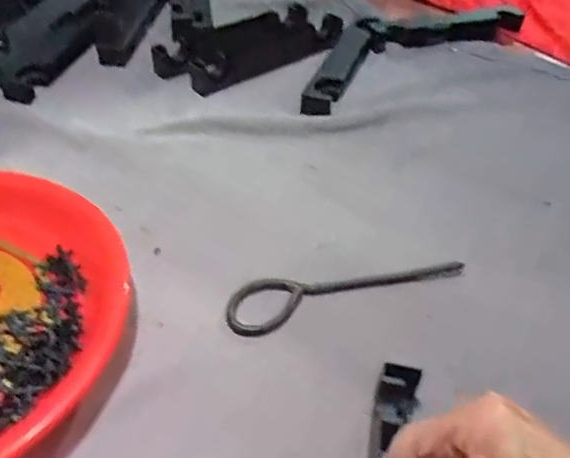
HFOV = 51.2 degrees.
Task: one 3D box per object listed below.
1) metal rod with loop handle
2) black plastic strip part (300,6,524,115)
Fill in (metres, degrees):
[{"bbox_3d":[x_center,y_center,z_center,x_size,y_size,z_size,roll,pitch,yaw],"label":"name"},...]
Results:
[{"bbox_3d":[0.043,0.039,0.431,0.178,0.007,0.040,-14,46,-18],"label":"metal rod with loop handle"},{"bbox_3d":[0.126,-0.211,0.671,0.331,0.021,0.105,-30,53,-29],"label":"black plastic strip part"}]

